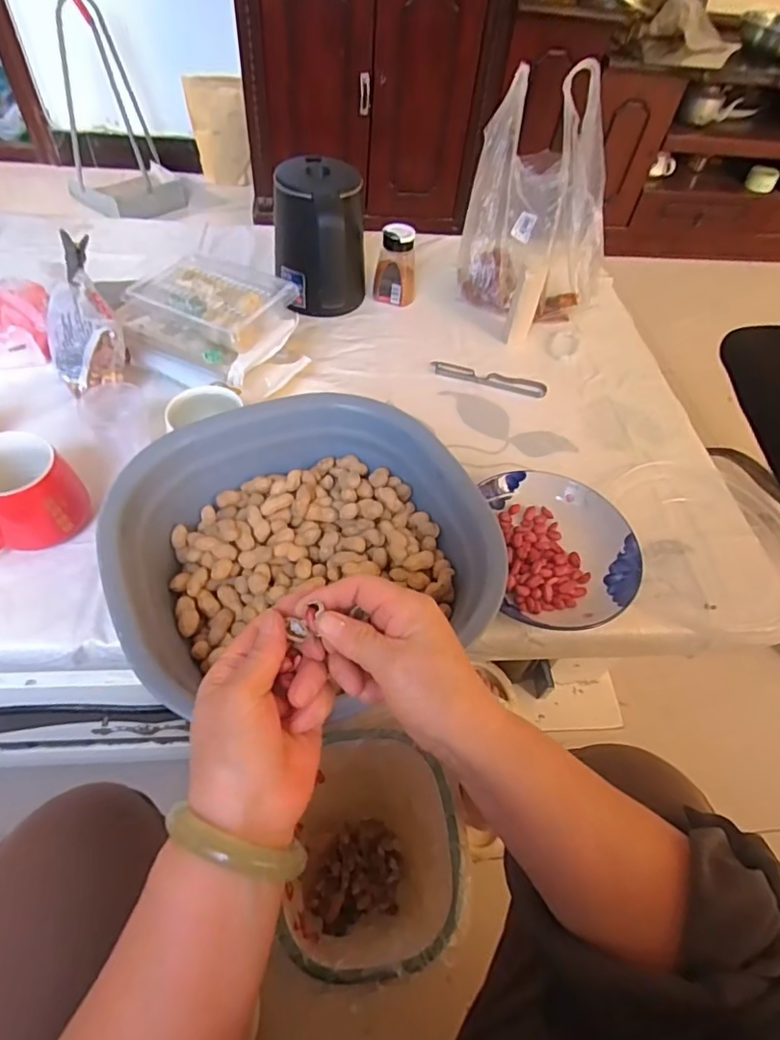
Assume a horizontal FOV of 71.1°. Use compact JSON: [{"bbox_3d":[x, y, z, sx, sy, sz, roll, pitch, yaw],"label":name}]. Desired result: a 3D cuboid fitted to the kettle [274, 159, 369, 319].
[{"bbox_3d":[-0.096,-0.383,0.772,0.128,0.172,0.142,-2,53,-7],"label":"kettle"}]

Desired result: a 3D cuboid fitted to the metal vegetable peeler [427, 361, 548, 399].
[{"bbox_3d":[0.138,-0.196,0.761,0.157,0.005,0.028,14,53,5],"label":"metal vegetable peeler"}]

